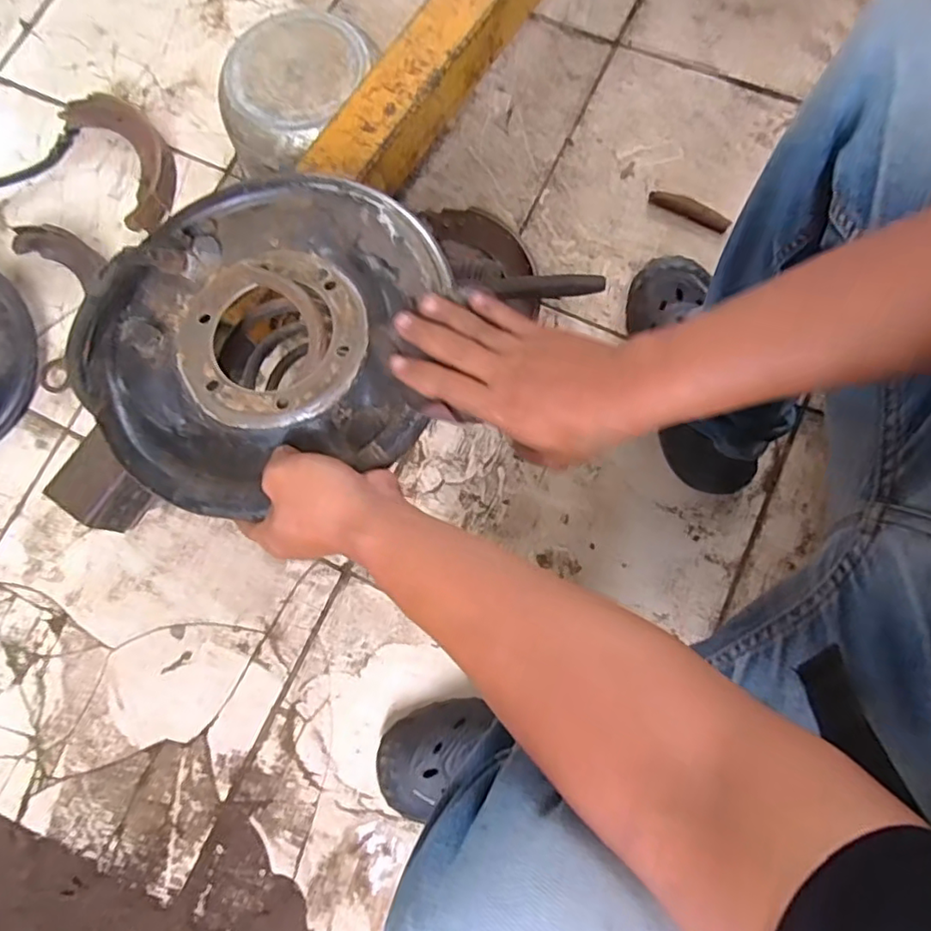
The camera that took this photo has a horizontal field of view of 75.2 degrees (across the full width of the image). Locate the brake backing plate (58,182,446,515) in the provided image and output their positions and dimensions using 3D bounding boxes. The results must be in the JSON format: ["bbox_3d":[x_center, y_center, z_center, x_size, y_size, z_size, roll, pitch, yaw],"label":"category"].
[{"bbox_3d":[-0.141,-0.095,0.437,0.243,0.049,0.259,0,79,1],"label":"brake backing plate"}]

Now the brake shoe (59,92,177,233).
[{"bbox_3d":[-0.462,-0.423,0.831,0.106,0.038,0.221,-30,80,-5],"label":"brake shoe"}]

